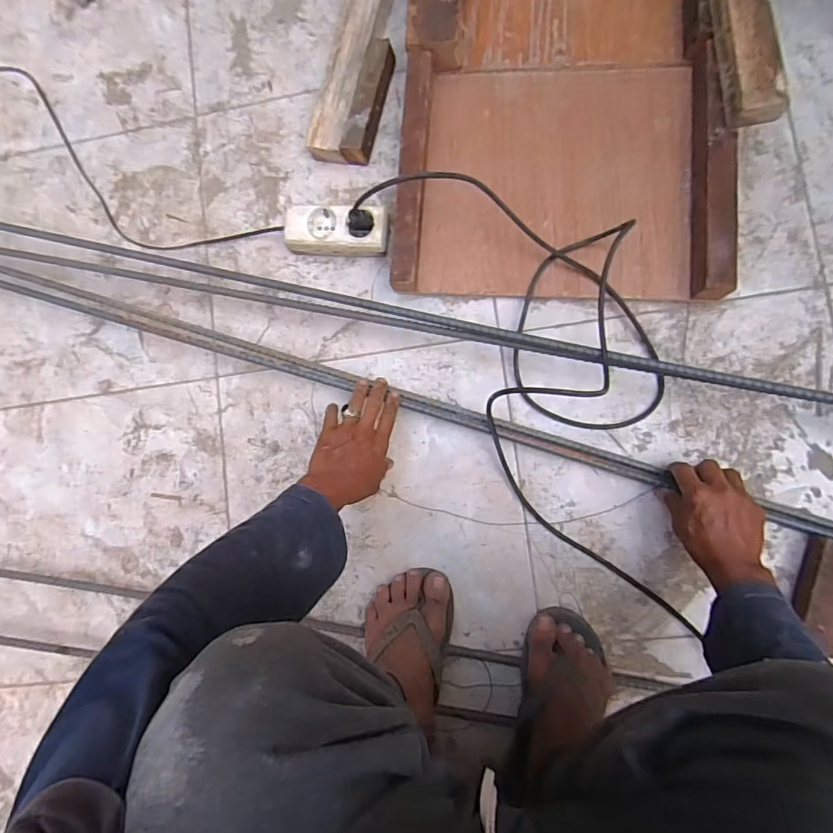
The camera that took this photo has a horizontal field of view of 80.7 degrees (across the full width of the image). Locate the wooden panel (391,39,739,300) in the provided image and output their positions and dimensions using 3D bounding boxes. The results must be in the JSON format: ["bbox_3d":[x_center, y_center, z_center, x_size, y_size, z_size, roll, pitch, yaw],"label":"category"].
[{"bbox_3d":[0.182,-0.311,0.625,0.400,0.050,0.313,3,85,8],"label":"wooden panel"}]

